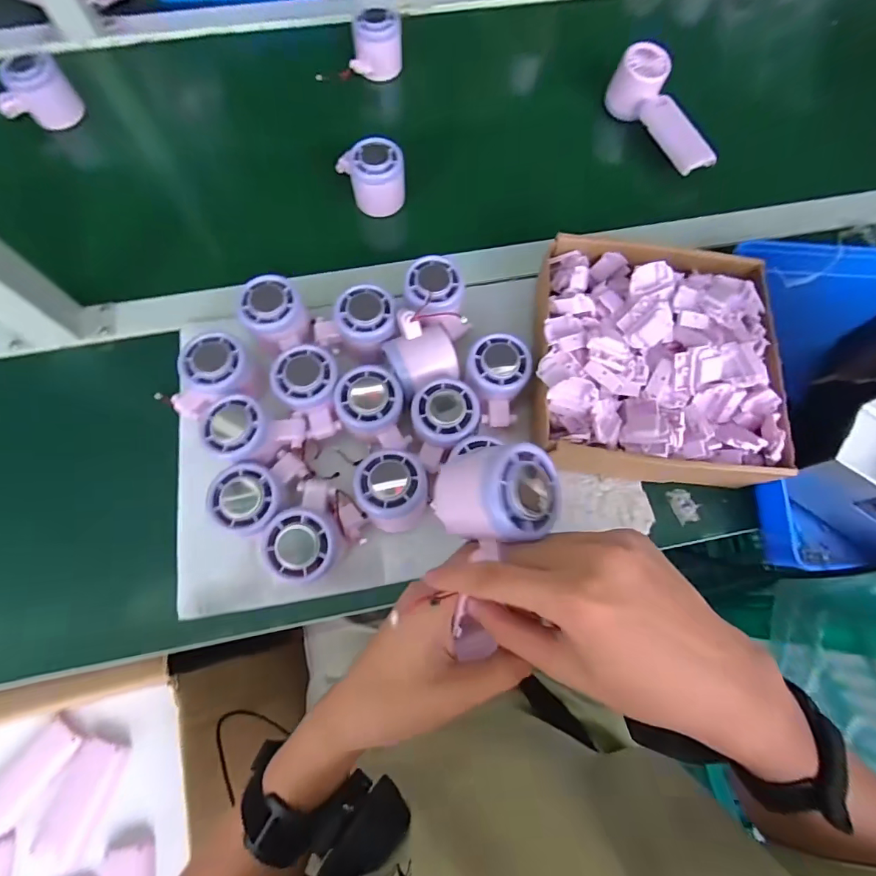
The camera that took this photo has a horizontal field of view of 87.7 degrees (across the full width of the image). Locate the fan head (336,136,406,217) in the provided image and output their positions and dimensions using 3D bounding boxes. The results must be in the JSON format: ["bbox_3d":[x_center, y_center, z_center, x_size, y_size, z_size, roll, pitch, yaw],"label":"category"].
[{"bbox_3d":[-0.068,-0.277,0.491,0.065,0.055,0.055,8,73,2],"label":"fan head"}]

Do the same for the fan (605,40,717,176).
[{"bbox_3d":[0.260,-0.376,0.527,0.053,0.050,0.162,-27,75,-9],"label":"fan"}]

